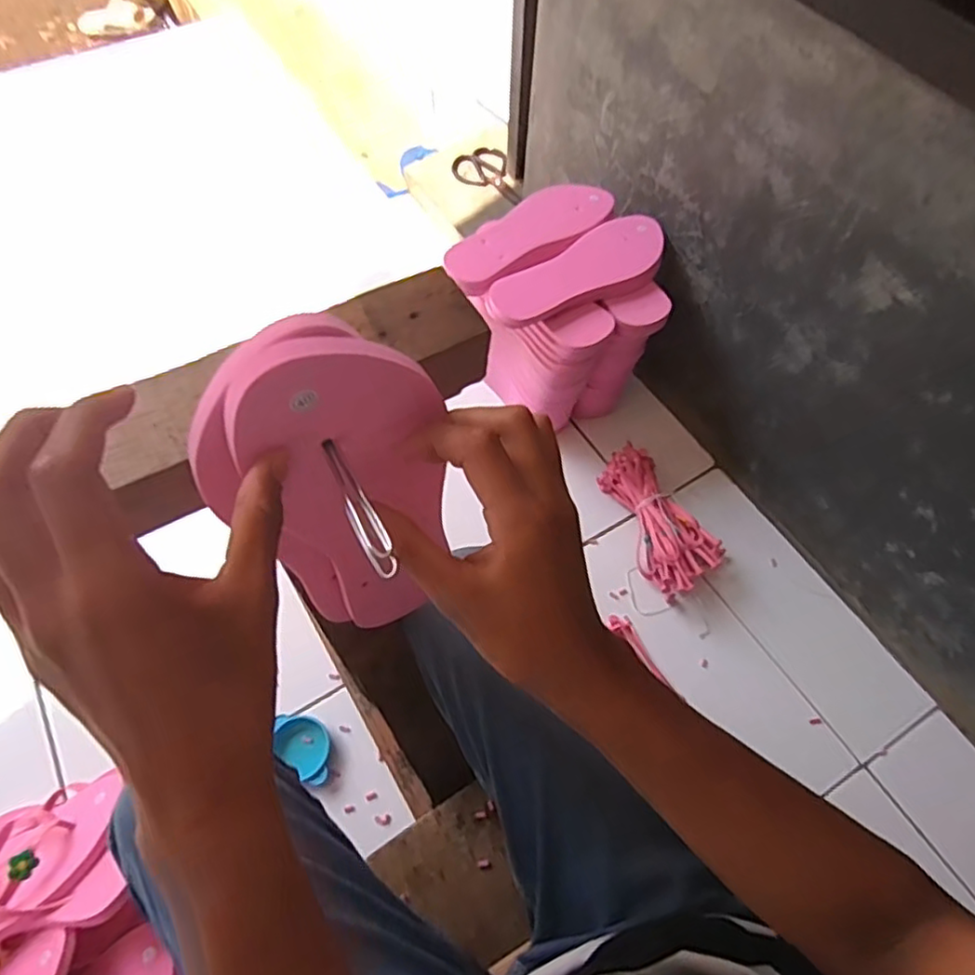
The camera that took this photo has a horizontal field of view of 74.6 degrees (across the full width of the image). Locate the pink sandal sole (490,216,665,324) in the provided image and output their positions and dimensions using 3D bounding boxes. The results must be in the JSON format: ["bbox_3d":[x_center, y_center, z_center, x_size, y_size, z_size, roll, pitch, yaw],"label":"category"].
[{"bbox_3d":[0.116,-0.273,0.801,0.245,0.011,0.090,-31,65,-16],"label":"pink sandal sole"}]

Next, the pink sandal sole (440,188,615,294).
[{"bbox_3d":[0.049,-0.330,0.830,0.249,0.013,0.099,-38,67,-19],"label":"pink sandal sole"}]

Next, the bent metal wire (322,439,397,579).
[{"bbox_3d":[-0.053,0.007,0.262,0.011,0.007,0.070,-24,56,-13],"label":"bent metal wire"}]

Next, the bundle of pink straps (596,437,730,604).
[{"bbox_3d":[0.236,0.040,0.869,0.102,0.058,0.215,-17,62,-10],"label":"bundle of pink straps"}]

